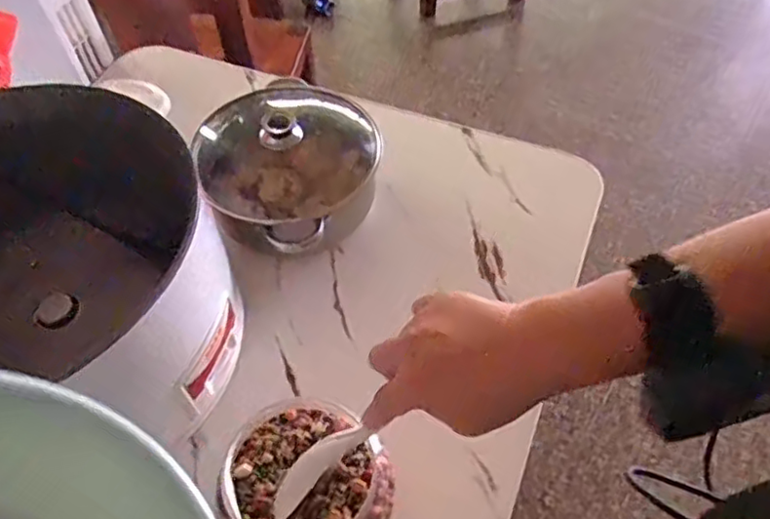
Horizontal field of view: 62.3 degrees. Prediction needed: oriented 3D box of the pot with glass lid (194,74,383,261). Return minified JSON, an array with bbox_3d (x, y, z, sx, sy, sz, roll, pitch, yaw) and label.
[{"bbox_3d":[-0.108,-0.111,0.797,0.193,0.143,0.256,-4,55,-3],"label":"pot with glass lid"}]

